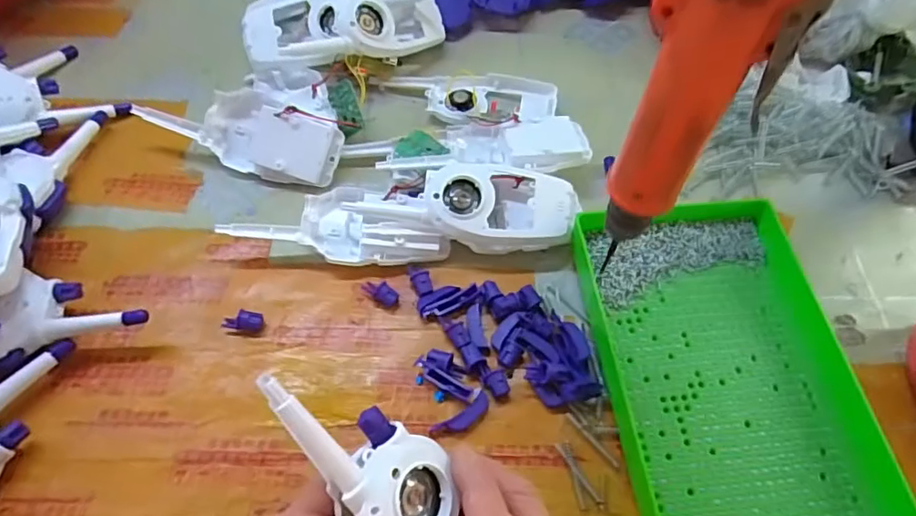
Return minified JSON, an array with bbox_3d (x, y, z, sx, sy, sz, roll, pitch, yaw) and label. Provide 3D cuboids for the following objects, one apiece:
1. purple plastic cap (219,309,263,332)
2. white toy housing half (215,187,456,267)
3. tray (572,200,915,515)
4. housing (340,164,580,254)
[{"bbox_3d":[-0.148,0.043,0.390,0.025,0.014,0.013,9,59,2],"label":"purple plastic cap"},{"bbox_3d":[-0.087,-0.026,0.425,0.157,0.026,0.060,5,59,0],"label":"white toy housing half"},{"bbox_3d":[0.171,0.075,0.365,0.144,0.031,0.239,-5,60,-4],"label":"tray"},{"bbox_3d":[0.007,-0.037,0.419,0.166,0.041,0.058,2,59,-1],"label":"housing"}]

